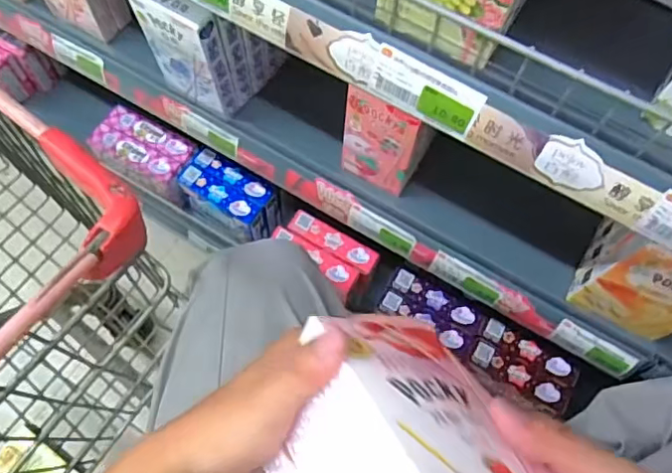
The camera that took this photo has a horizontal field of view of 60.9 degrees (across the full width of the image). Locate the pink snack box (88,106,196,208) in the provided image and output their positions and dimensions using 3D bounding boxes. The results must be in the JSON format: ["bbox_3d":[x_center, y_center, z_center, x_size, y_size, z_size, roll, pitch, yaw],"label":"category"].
[{"bbox_3d":[-0.293,-0.125,0.887,0.156,0.060,0.088,29,70,10],"label":"pink snack box"}]

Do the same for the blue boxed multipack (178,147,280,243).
[{"bbox_3d":[-0.158,-0.053,0.858,0.145,0.091,0.077,31,71,11],"label":"blue boxed multipack"}]

